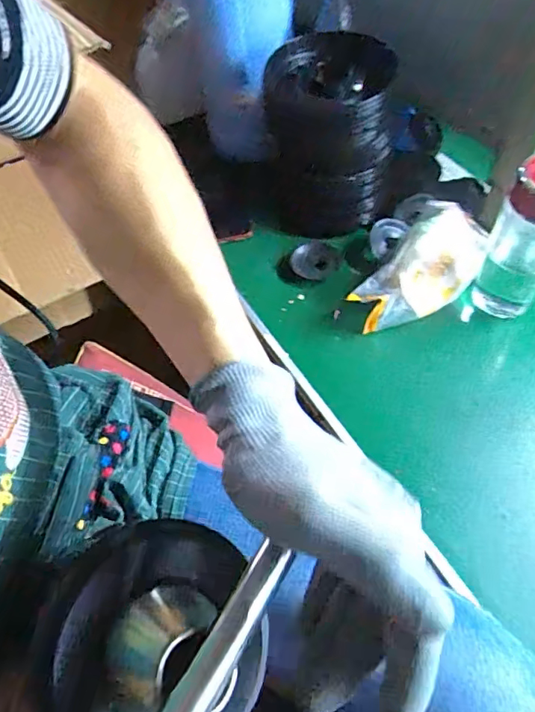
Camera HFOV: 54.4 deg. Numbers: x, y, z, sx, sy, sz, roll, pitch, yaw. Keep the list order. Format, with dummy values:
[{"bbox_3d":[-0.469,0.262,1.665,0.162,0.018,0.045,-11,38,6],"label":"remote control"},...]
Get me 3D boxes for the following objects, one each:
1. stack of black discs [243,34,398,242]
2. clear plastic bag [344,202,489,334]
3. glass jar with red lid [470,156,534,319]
[{"bbox_3d":[0.070,-0.259,0.626,0.147,0.175,0.137,4,56,7],"label":"stack of black discs"},{"bbox_3d":[0.180,-0.098,0.591,0.092,0.062,0.201,30,63,22],"label":"clear plastic bag"},{"bbox_3d":[0.260,-0.115,0.519,0.066,0.166,0.062,-2,56,3],"label":"glass jar with red lid"}]

